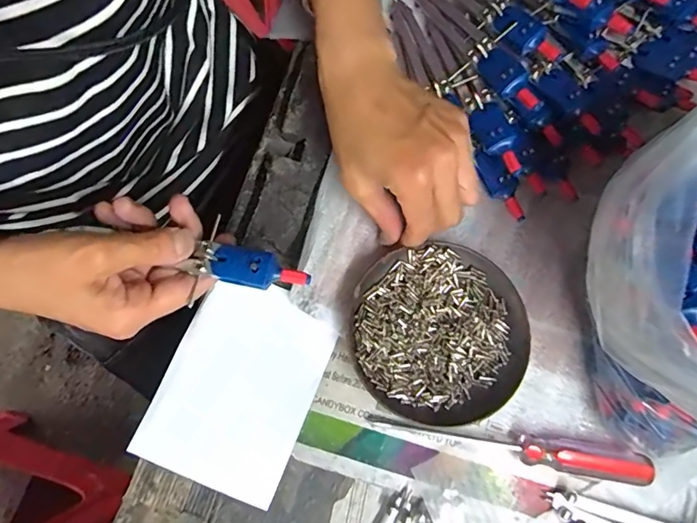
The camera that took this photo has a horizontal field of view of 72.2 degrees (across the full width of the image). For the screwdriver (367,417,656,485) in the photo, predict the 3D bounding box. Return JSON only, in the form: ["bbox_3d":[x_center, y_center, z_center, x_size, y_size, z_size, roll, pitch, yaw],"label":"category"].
[{"bbox_3d":[0.102,0.116,0.306,0.173,0.018,0.022,12,76,2],"label":"screwdriver"}]

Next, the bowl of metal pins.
[{"bbox_3d":[0.060,0.048,0.321,0.119,0.025,0.112,0,76,-1],"label":"bowl of metal pins"}]

